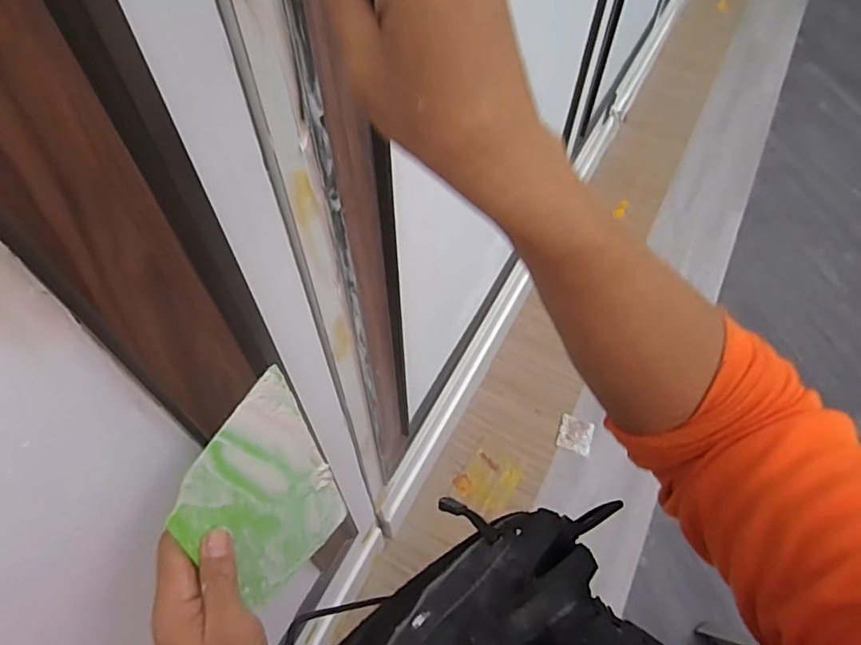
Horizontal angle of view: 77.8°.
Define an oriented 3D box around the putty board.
[{"bbox_3d":[-0.125,0.138,0.419,0.004,0.163,0.122,3,37,32],"label":"putty board"}]

